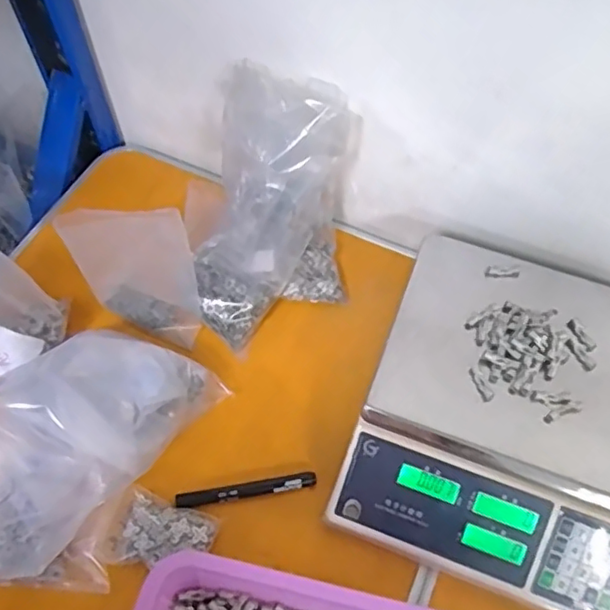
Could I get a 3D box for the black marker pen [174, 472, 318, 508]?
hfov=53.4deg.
[{"bbox_3d":[-0.058,0.188,0.614,0.140,0.014,0.017,-10,60,-6],"label":"black marker pen"}]

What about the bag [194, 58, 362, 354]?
[{"bbox_3d":[-0.037,-0.096,0.666,0.169,0.210,0.215,13,60,7],"label":"bag"}]

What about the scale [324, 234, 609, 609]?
[{"bbox_3d":[0.210,0.111,0.599,0.281,0.115,0.301,19,61,10],"label":"scale"}]

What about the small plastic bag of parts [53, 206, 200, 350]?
[{"bbox_3d":[-0.188,-0.032,0.659,0.131,0.166,0.034,5,49,7],"label":"small plastic bag of parts"}]

